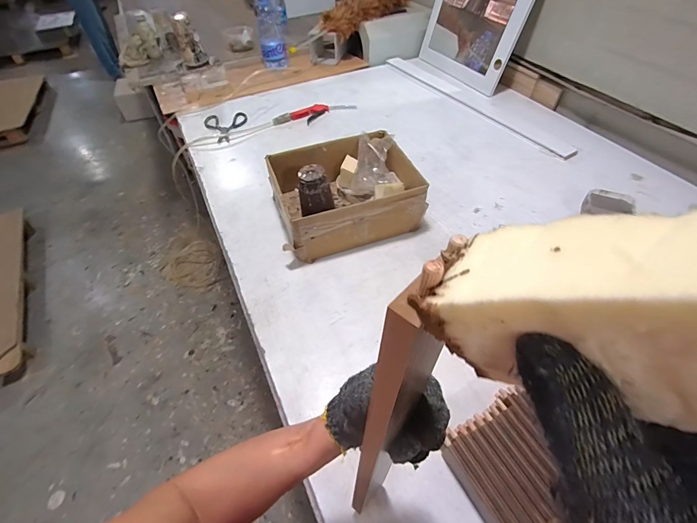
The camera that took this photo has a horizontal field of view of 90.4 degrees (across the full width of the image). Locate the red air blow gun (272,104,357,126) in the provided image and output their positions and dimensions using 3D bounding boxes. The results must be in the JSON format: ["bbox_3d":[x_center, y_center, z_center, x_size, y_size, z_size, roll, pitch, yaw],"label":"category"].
[{"bbox_3d":[-0.114,-0.512,1.191,0.291,0.022,0.093,-27,55,-20],"label":"red air blow gun"}]

